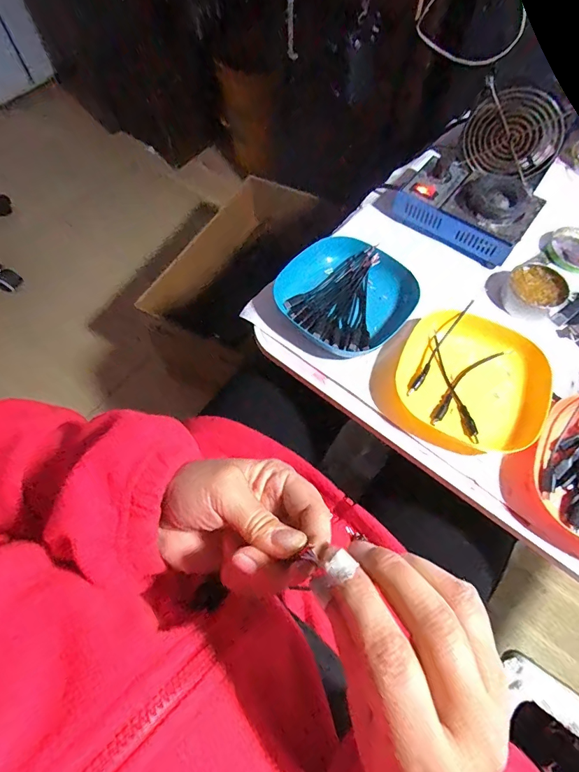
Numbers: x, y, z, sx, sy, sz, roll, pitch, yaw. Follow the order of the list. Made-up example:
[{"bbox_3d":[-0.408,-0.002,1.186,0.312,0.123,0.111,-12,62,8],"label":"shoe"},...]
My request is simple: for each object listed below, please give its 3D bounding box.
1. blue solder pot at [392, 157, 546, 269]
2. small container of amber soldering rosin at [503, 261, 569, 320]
[{"bbox_3d":[0.214,-0.219,0.497,0.152,0.056,0.091,31,68,14],"label":"blue solder pot"},{"bbox_3d":[0.277,-0.105,0.459,0.060,0.022,0.065,0,64,0],"label":"small container of amber soldering rosin"}]

